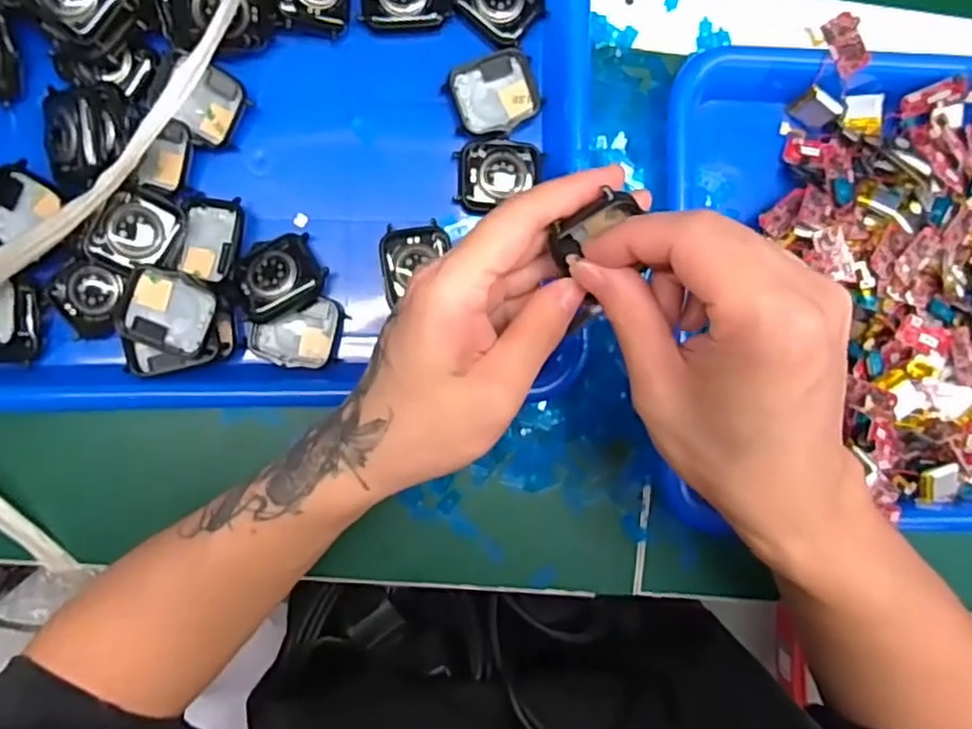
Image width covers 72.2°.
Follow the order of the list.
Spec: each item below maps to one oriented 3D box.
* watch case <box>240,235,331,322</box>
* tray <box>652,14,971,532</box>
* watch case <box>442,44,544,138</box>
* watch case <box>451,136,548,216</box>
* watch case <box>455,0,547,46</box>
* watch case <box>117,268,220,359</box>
[{"bbox_3d":[-0.104,-0.045,0.337,0.042,0.016,0.036,-24,94,-4],"label":"watch case"},{"bbox_3d":[0.262,-0.040,0.369,0.336,0.056,0.256,3,92,-5],"label":"tray"},{"bbox_3d":[0.004,-0.140,0.347,0.046,0.008,0.041,-22,94,-4],"label":"watch case"},{"bbox_3d":[0.007,-0.098,0.348,0.043,0.011,0.037,3,92,-5],"label":"watch case"},{"bbox_3d":[0.006,-0.188,0.343,0.043,0.009,0.033,41,88,-5],"label":"watch case"},{"bbox_3d":[-0.154,-0.025,0.323,0.041,0.006,0.036,20,95,-10],"label":"watch case"}]

